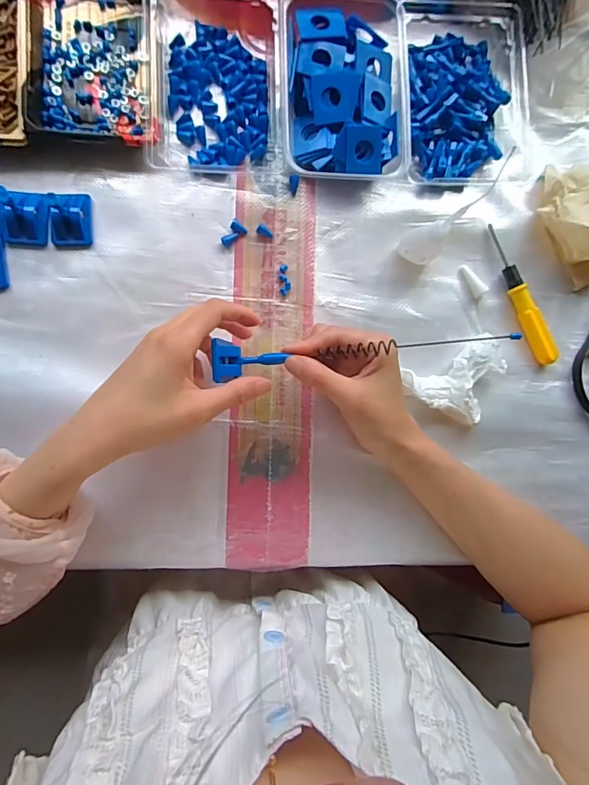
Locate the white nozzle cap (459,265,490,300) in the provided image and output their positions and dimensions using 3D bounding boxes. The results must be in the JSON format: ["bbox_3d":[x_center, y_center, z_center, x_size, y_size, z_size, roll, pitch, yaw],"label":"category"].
[{"bbox_3d":[0.171,-0.107,0.422,0.014,0.010,0.035,-38,93,-7],"label":"white nozzle cap"}]

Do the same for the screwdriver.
[{"bbox_3d":[0.217,-0.093,0.422,0.018,0.017,0.140,-27,91,-7],"label":"screwdriver"}]

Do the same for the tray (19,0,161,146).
[{"bbox_3d":[-0.174,-0.297,0.375,0.109,0.027,0.168,-2,88,-7],"label":"tray"}]

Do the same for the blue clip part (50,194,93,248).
[{"bbox_3d":[-0.192,-0.149,0.372,0.033,0.028,0.041,0,88,-7],"label":"blue clip part"}]

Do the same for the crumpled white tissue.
[{"bbox_3d":[0.155,-0.007,0.407,0.095,0.024,0.068,-24,91,-7],"label":"crumpled white tissue"}]

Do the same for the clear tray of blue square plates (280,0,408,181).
[{"bbox_3d":[0.043,-0.272,0.398,0.109,0.034,0.160,0,88,-7],"label":"clear tray of blue square plates"}]

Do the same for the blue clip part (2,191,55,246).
[{"bbox_3d":[-0.224,-0.147,0.367,0.035,0.018,0.041,10,87,-6],"label":"blue clip part"}]

